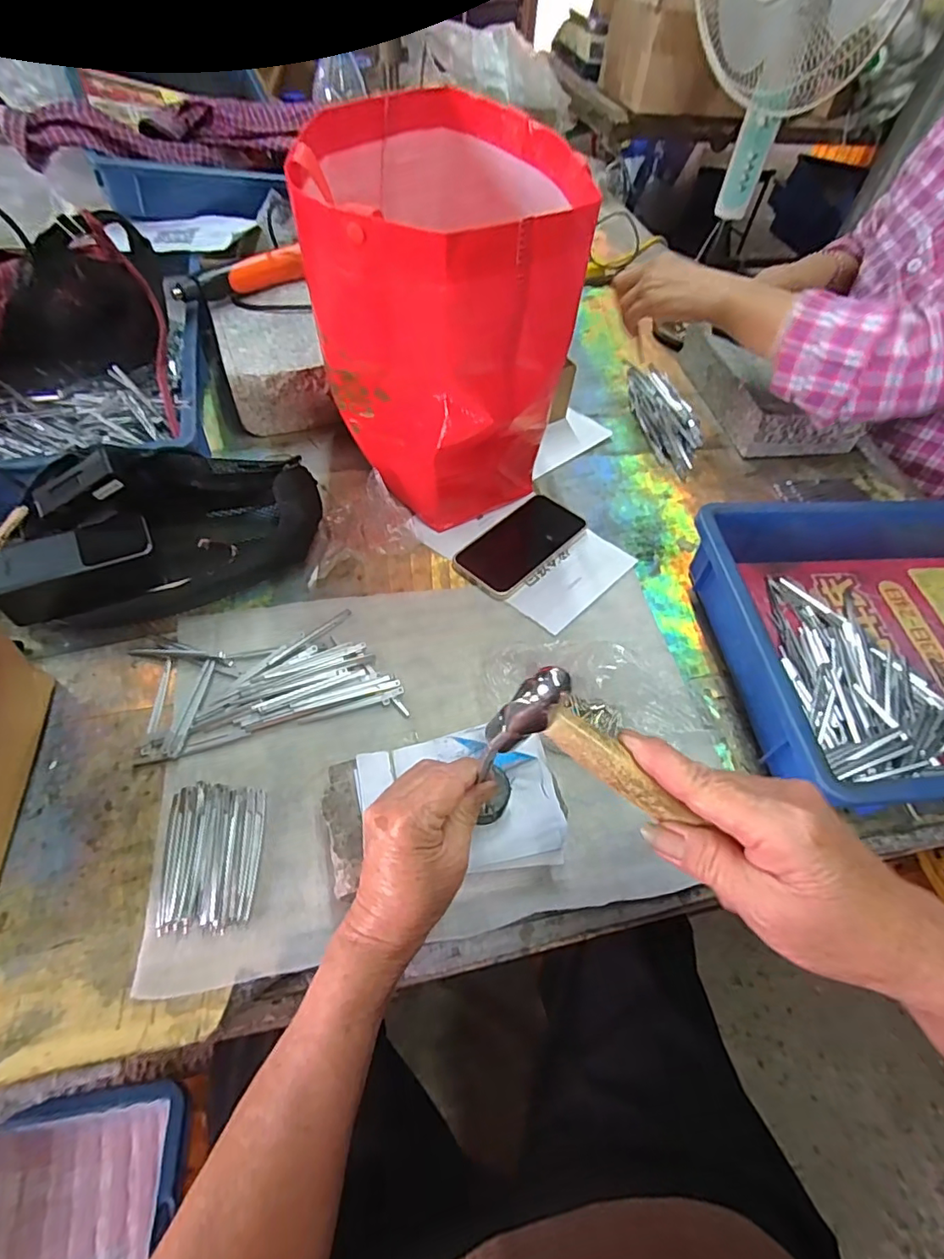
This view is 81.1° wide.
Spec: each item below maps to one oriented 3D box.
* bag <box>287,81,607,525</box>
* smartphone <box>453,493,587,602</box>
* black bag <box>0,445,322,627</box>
[{"bbox_3d":[-0.029,-0.279,0.542,0.229,0.305,0.241,-8,56,-10],"label":"bag"},{"bbox_3d":[0.051,-0.092,0.588,0.075,0.009,0.153,38,61,20],"label":"smartphone"},{"bbox_3d":[-0.289,-0.100,0.524,0.276,0.096,0.132,-16,58,-15],"label":"black bag"}]

